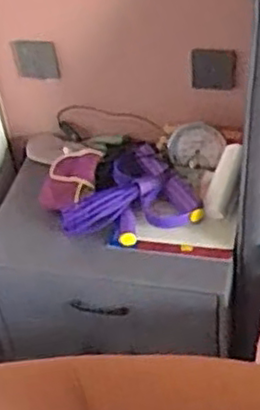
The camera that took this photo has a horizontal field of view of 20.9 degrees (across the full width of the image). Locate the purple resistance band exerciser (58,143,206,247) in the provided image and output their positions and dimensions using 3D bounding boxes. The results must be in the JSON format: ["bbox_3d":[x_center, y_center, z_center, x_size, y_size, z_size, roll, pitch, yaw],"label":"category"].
[{"bbox_3d":[-0.013,-0.027,1.515,0.283,0.086,0.271,-4,43,4],"label":"purple resistance band exerciser"}]

